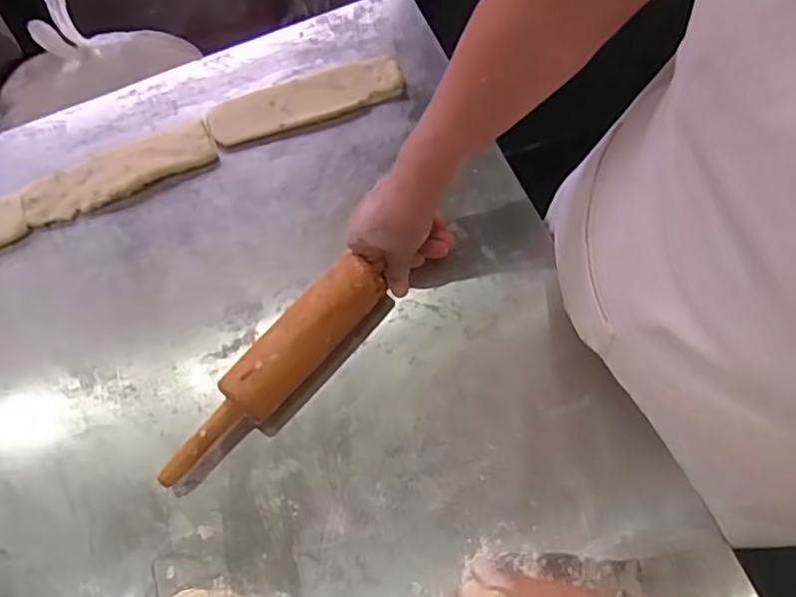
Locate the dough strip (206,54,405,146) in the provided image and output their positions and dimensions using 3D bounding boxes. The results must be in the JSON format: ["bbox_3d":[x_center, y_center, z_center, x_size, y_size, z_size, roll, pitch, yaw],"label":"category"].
[{"bbox_3d":[-0.097,-0.214,0.660,0.205,0.016,0.058,-18,74,-5],"label":"dough strip"}]

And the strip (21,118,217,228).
[{"bbox_3d":[-0.286,-0.131,0.637,0.193,0.015,0.053,-25,74,-7],"label":"strip"}]

